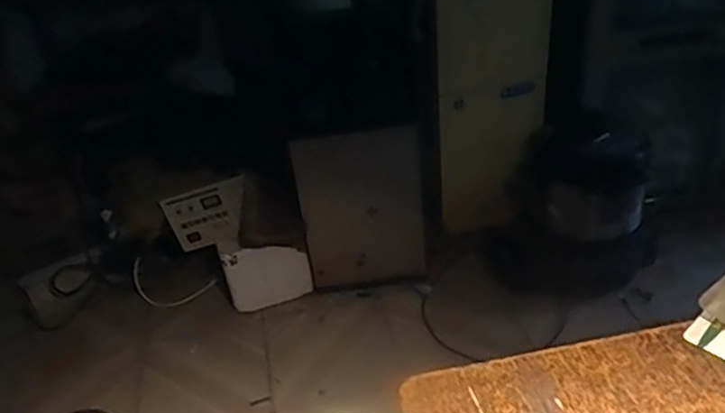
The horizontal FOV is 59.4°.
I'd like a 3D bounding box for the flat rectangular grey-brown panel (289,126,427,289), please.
[{"bbox_3d":[0.010,0.017,1.551,0.311,0.416,0.043,-15,35,-10],"label":"flat rectangular grey-brown panel"}]

